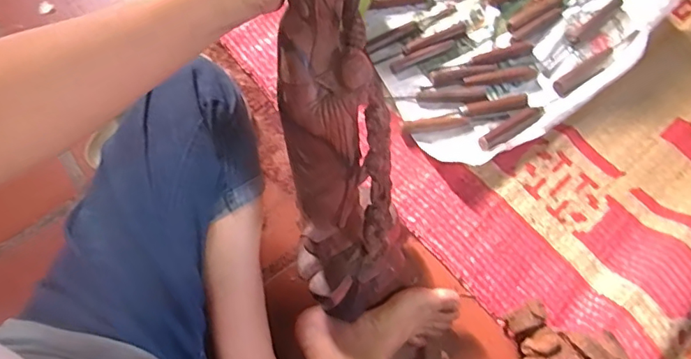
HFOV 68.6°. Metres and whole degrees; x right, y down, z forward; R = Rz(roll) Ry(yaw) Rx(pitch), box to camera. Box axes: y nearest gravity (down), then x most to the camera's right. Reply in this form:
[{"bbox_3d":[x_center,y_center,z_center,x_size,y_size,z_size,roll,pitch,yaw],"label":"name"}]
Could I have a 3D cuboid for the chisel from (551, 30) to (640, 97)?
[{"bbox_3d":[0.394,-0.181,0.787,0.175,0.019,0.031,-33,72,-13],"label":"chisel"}]

